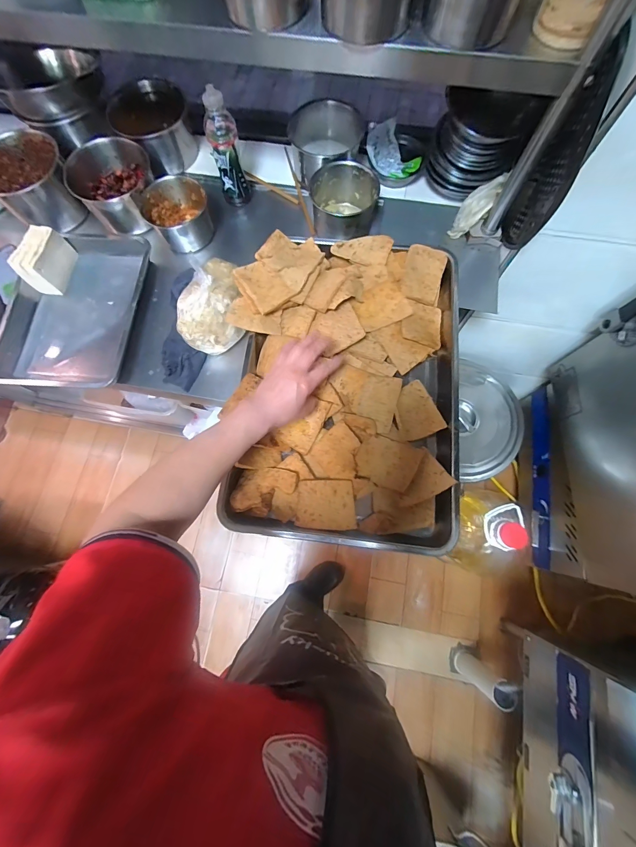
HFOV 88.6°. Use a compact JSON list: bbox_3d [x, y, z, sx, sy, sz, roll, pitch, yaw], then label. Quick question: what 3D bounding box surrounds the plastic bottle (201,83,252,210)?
[{"bbox_3d":[-0.212,-0.628,0.768,0.067,0.229,0.055,-13,75,-3],"label":"plastic bottle"}]

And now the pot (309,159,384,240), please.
[{"bbox_3d":[0.060,-0.527,0.786,0.154,0.099,0.143,0,75,1],"label":"pot"}]

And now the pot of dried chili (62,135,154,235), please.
[{"bbox_3d":[-0.491,-0.578,0.807,0.190,0.127,0.187,-37,77,-9],"label":"pot of dried chili"}]

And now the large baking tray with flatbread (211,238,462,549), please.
[{"bbox_3d":[0.053,-0.082,0.605,0.411,0.068,0.581,2,75,1],"label":"large baking tray with flatbread"}]

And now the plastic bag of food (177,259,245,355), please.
[{"bbox_3d":[-0.225,-0.245,0.696,0.130,0.135,0.149,-3,75,0],"label":"plastic bag of food"}]

